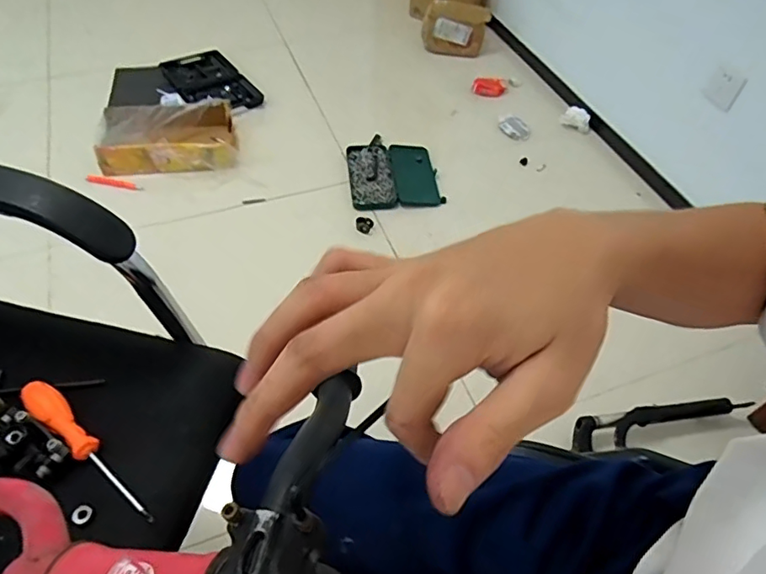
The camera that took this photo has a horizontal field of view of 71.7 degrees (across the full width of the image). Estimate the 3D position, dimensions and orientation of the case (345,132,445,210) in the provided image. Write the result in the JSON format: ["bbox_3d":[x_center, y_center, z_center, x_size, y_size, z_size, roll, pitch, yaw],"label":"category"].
[{"bbox_3d":[0.028,-0.328,1.503,0.248,0.026,0.287,-4,52,-6],"label":"case"}]

